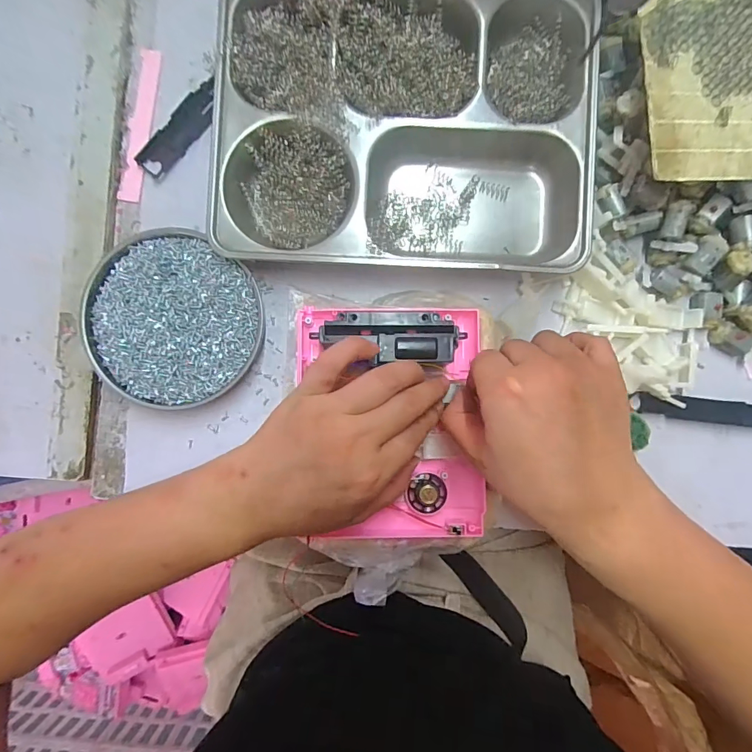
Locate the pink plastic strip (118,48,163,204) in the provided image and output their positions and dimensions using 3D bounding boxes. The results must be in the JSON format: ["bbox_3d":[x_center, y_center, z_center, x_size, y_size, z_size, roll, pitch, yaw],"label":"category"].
[{"bbox_3d":[-0.190,-0.202,0.349,0.016,0.004,0.124,8,88,-12],"label":"pink plastic strip"}]

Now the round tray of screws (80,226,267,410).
[{"bbox_3d":[-0.156,-0.044,0.332,0.130,0.019,0.131,0,89,1],"label":"round tray of screws"}]

